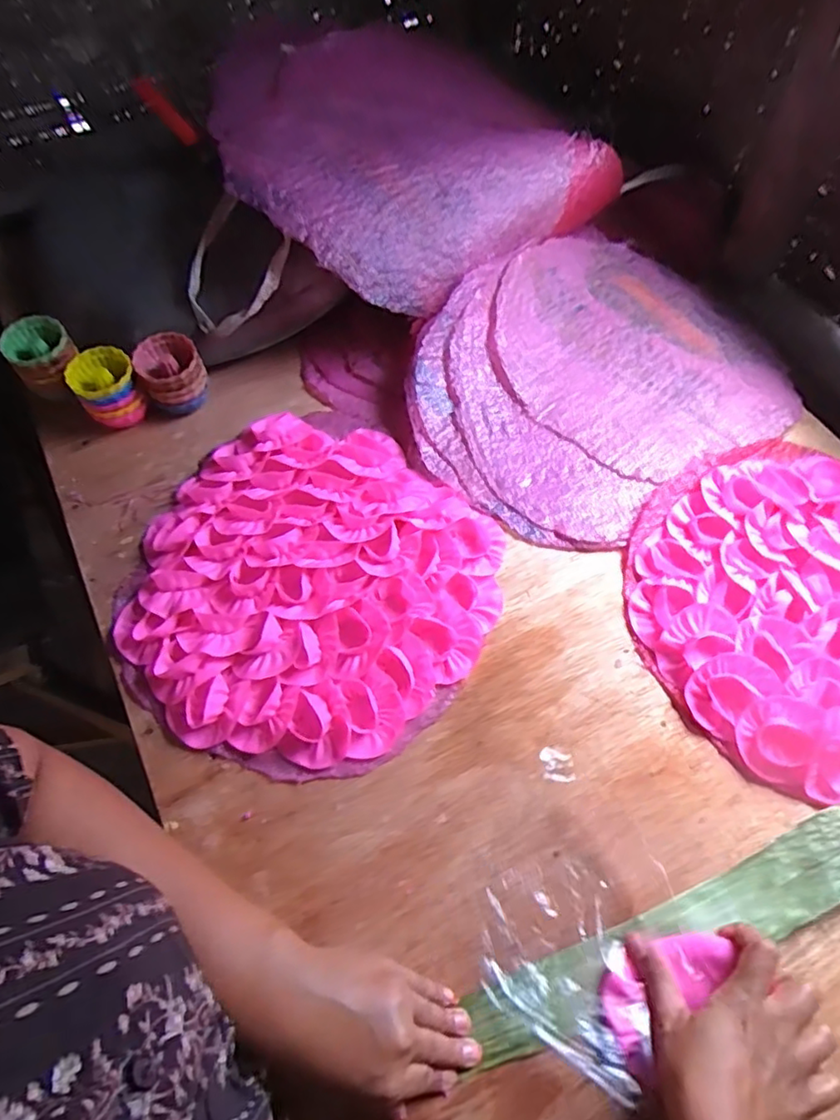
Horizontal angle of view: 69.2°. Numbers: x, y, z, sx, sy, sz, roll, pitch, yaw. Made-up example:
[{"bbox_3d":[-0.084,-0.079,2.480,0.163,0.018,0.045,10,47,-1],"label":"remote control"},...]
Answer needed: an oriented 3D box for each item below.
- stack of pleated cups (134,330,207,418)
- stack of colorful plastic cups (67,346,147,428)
[{"bbox_3d":[-0.261,-0.194,0.652,0.065,0.069,0.066,-27,64,-13],"label":"stack of pleated cups"},{"bbox_3d":[-0.324,-0.177,0.641,0.064,0.070,0.064,-33,66,-16],"label":"stack of colorful plastic cups"}]

